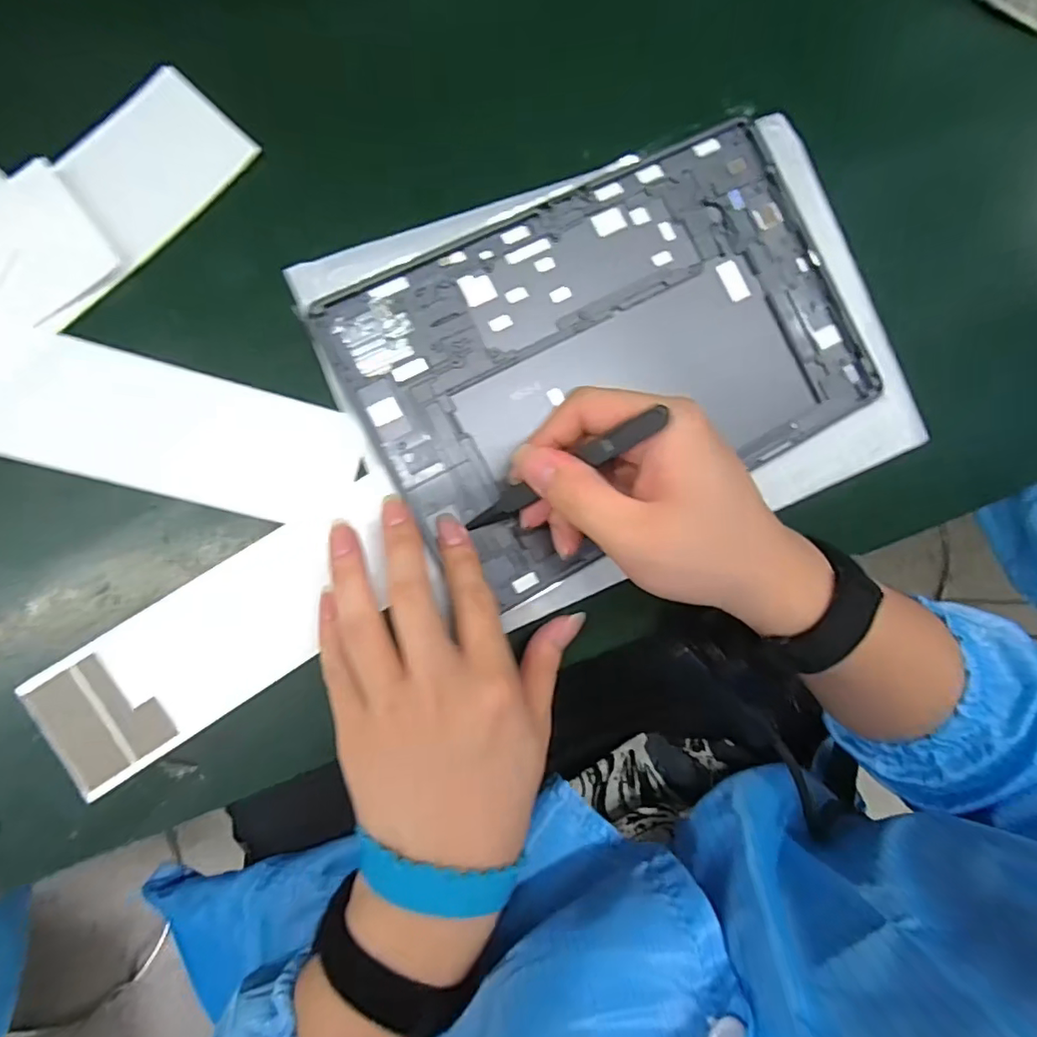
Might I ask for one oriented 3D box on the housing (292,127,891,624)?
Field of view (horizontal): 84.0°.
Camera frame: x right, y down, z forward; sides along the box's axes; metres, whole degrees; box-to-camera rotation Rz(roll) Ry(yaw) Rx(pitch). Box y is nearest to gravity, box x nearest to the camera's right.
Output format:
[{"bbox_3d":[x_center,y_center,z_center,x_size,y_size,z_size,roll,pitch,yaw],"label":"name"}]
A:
[{"bbox_3d":[0.051,-0.083,0.293,0.254,0.010,0.165,-29,90,-10],"label":"housing"}]

